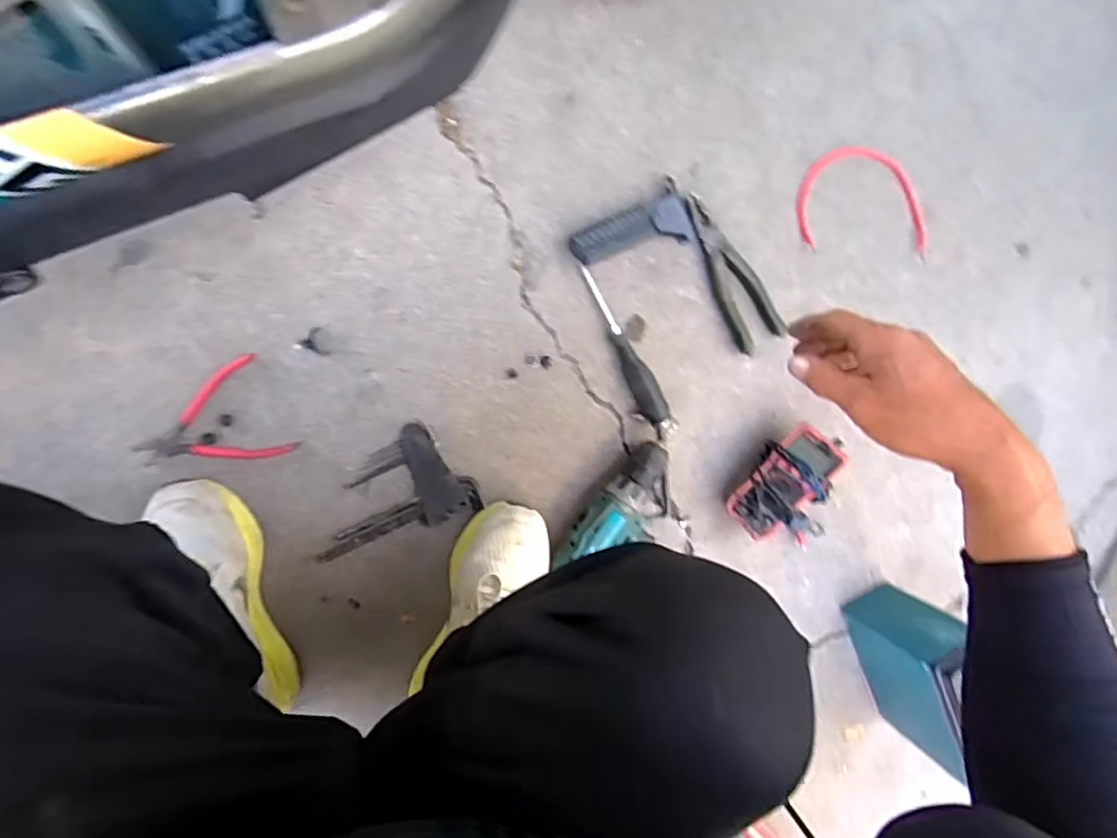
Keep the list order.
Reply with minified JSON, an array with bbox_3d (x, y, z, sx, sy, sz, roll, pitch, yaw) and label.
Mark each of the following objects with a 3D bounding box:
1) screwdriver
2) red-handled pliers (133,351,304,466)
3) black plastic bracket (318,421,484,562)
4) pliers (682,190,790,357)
[{"bbox_3d":[0.080,-0.073,0.658,0.028,0.026,0.205,-27,101,-6],"label":"screwdriver"},{"bbox_3d":[-0.358,0.012,0.604,0.143,0.015,0.107,-26,101,-6],"label":"red-handled pliers"},{"bbox_3d":[-0.182,0.072,0.635,0.173,0.017,0.108,-18,100,-8],"label":"black plastic bracket"},{"bbox_3d":[0.197,-0.168,0.671,0.063,0.018,0.187,-29,102,-6],"label":"pliers"}]

